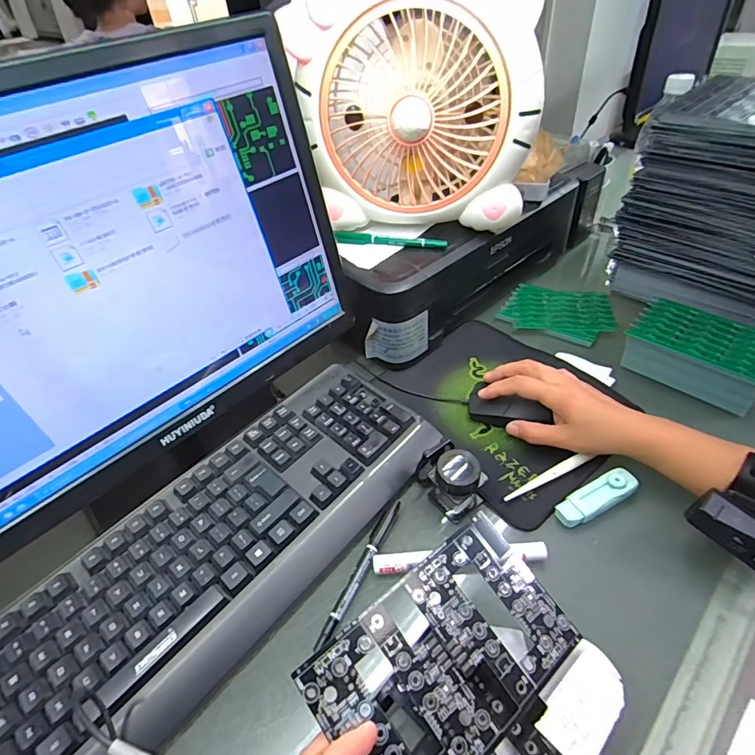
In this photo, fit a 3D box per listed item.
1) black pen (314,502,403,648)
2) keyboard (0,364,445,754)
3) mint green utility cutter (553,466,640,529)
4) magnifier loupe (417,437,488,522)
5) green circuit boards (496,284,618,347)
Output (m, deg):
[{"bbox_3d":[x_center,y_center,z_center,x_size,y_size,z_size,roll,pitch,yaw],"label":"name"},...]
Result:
[{"bbox_3d":[-0.014,0.160,0.381,0.013,0.005,0.131,16,48,21],"label":"black pen"},{"bbox_3d":[-0.131,0.142,0.389,0.149,0.032,0.428,30,54,31],"label":"keyboard"},{"bbox_3d":[0.196,0.107,0.404,0.076,0.017,0.025,-21,46,-15],"label":"mint green utility cutter"},{"bbox_3d":[0.066,0.089,0.414,0.043,0.052,0.057,-29,48,-22],"label":"magnifier loupe"},{"bbox_3d":[0.242,-0.091,0.608,0.139,0.014,0.106,16,48,21],"label":"green circuit boards"}]

